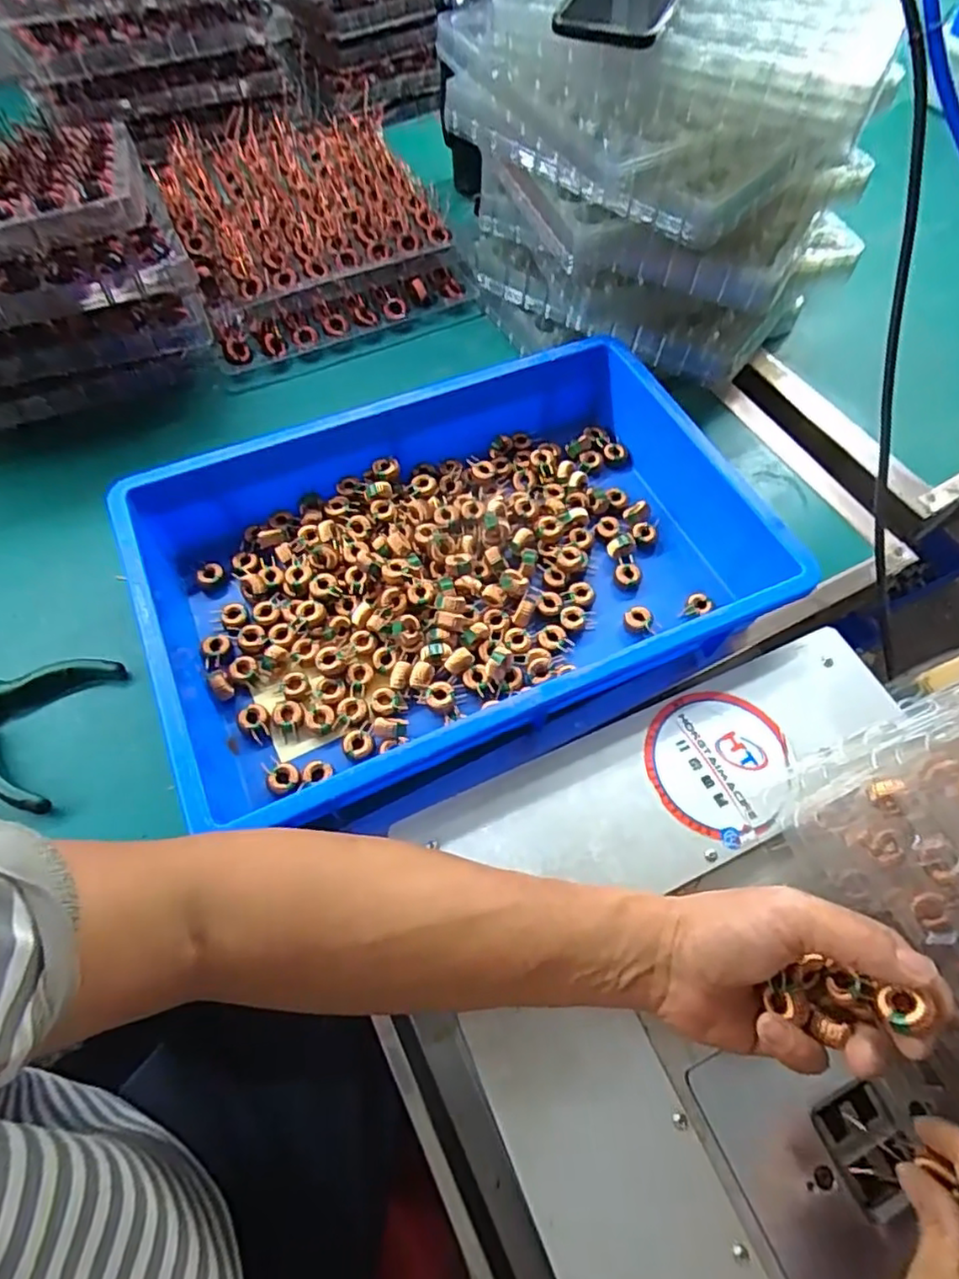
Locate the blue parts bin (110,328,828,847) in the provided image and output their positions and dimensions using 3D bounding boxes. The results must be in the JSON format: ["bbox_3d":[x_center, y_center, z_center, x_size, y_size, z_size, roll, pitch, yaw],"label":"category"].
[{"bbox_3d":[-0.015,-0.060,0.483,0.442,0.078,0.291,-23,65,-14],"label":"blue parts bin"}]

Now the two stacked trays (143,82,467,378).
[{"bbox_3d":[-0.204,-0.475,0.709,0.275,0.063,0.351,-23,65,-14],"label":"two stacked trays"}]

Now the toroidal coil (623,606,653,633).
[{"bbox_3d":[0.125,-0.016,0.493,0.021,0.012,0.020,1,62,-2],"label":"toroidal coil"}]

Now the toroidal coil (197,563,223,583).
[{"bbox_3d":[-0.217,-0.053,0.507,0.018,0.008,0.014,-7,63,-6],"label":"toroidal coil"}]

